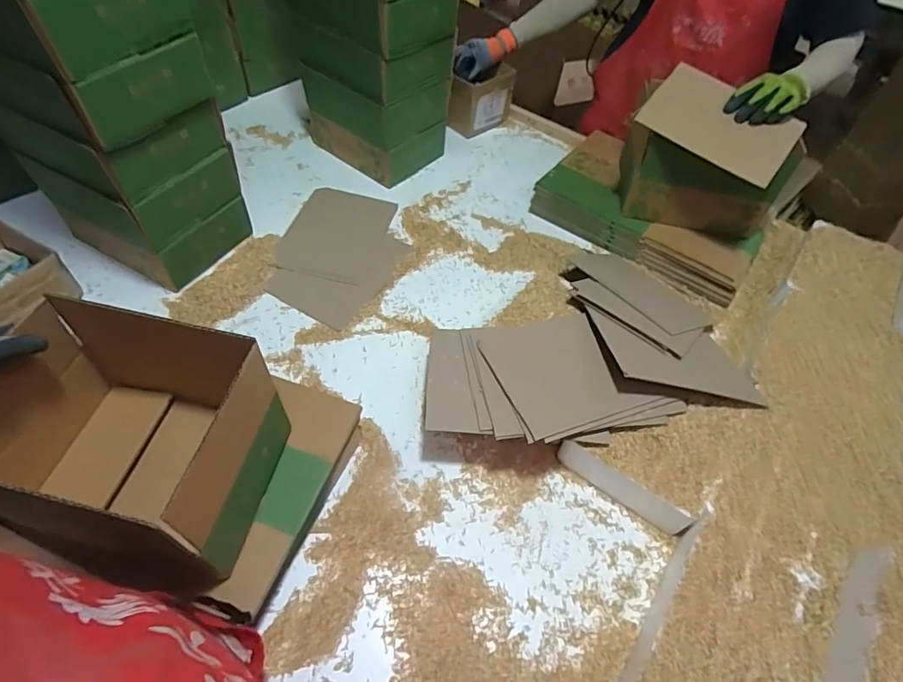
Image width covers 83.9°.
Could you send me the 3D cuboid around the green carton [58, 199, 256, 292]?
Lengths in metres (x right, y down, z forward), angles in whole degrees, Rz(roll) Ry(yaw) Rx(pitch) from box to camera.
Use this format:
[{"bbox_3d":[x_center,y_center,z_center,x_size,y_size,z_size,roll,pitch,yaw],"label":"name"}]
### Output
[{"bbox_3d":[-0.518,-0.216,0.895,0.234,0.097,0.187,25,54,13],"label":"green carton"}]

